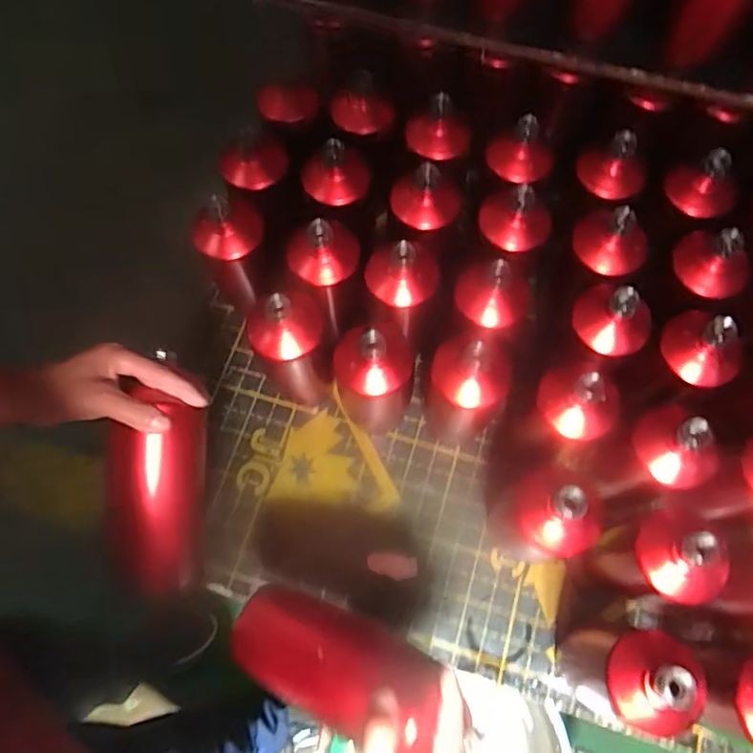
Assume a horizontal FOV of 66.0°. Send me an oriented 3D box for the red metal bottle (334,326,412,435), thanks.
[{"bbox_3d":[-0.004,0.012,0.645,0.089,0.198,0.081,7,59,1],"label":"red metal bottle"}]

